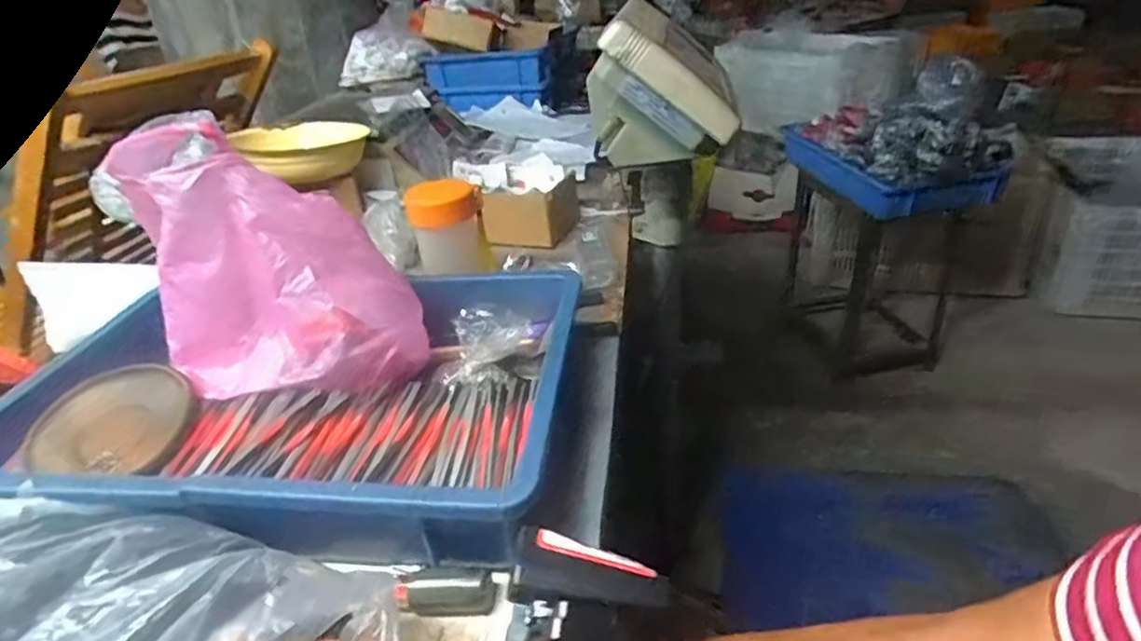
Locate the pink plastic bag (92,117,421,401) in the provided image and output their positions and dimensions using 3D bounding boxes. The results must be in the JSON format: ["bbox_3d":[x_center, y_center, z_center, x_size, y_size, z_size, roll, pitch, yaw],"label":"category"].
[{"bbox_3d":[-0.231,-0.047,0.532,0.205,0.176,0.125,-4,30,2],"label":"pink plastic bag"}]

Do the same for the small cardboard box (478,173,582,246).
[{"bbox_3d":[-0.047,-0.153,0.900,0.092,0.058,0.125,4,31,16],"label":"small cardboard box"}]

